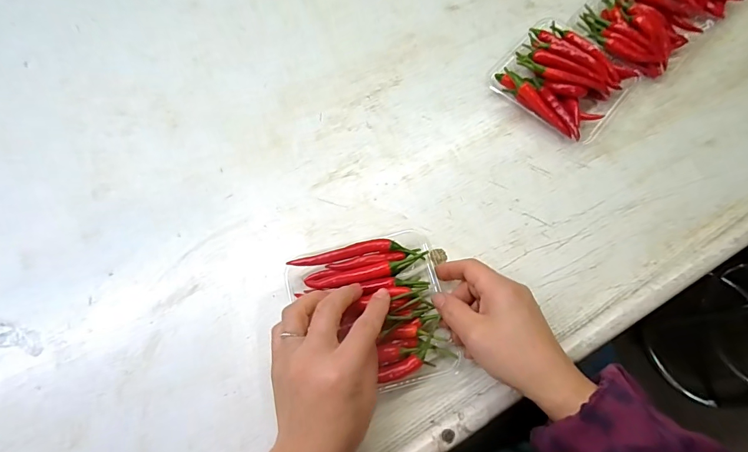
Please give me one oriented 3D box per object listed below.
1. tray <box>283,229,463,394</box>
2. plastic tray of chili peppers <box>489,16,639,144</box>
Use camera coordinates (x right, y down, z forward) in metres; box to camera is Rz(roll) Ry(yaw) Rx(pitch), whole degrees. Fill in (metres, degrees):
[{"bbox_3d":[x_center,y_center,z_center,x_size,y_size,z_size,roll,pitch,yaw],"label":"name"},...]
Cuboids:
[{"bbox_3d":[-0.003,0.071,0.350,0.126,0.038,0.129,-13,71,-6],"label":"tray"},{"bbox_3d":[0.201,-0.161,0.440,0.126,0.038,0.120,37,73,11],"label":"plastic tray of chili peppers"}]

